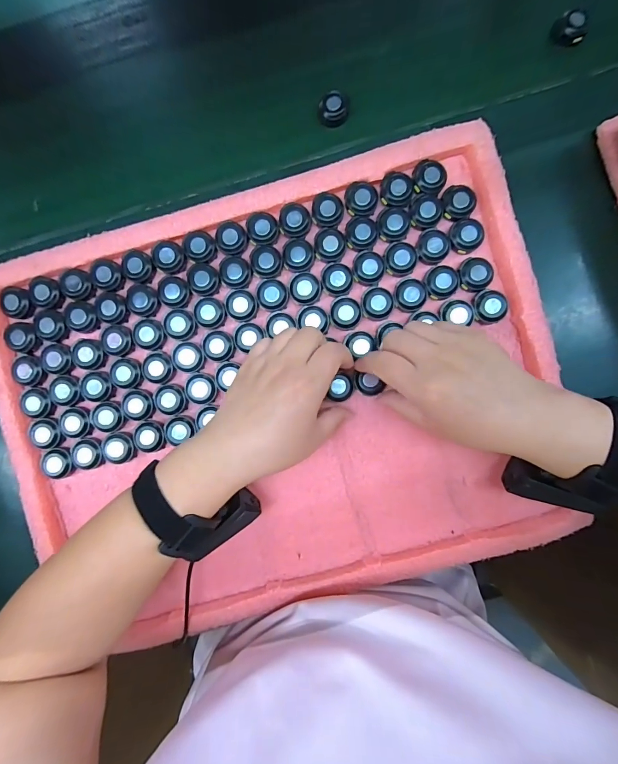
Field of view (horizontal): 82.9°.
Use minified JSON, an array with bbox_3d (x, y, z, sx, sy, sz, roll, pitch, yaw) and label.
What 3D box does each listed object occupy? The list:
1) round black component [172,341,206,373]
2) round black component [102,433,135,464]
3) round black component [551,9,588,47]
[{"bbox_3d":[-0.113,-0.024,0.329,0.030,0.010,0.027,27,92,1],"label":"round black component"},{"bbox_3d":[-0.180,0.062,0.333,0.028,0.017,0.026,0,91,2],"label":"round black component"},{"bbox_3d":[0.255,-0.344,0.341,0.031,0.015,0.023,37,90,4],"label":"round black component"}]

